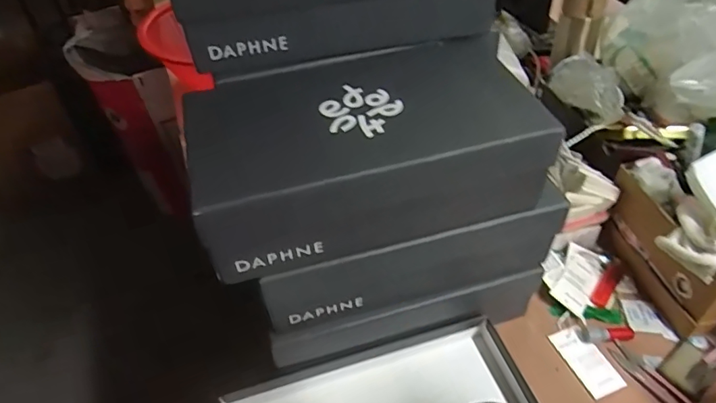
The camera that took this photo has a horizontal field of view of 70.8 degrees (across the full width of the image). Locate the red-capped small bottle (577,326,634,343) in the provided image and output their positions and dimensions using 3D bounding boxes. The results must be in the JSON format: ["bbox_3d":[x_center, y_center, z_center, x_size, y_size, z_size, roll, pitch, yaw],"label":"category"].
[{"bbox_3d":[0.286,0.153,0.581,0.061,0.017,0.018,0,46,-6],"label":"red-capped small bottle"}]

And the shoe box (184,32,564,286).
[{"bbox_3d":[0.008,-0.053,0.476,0.306,0.093,0.173,-13,46,-8],"label":"shoe box"}]

